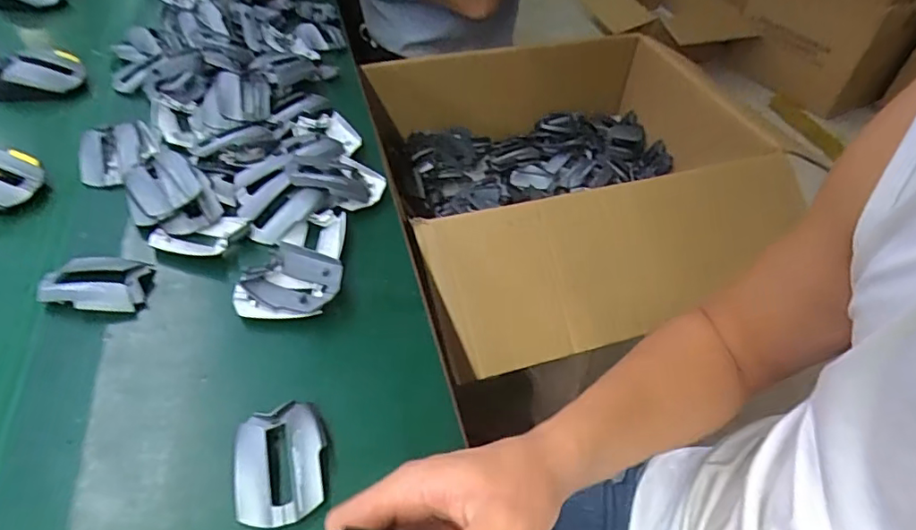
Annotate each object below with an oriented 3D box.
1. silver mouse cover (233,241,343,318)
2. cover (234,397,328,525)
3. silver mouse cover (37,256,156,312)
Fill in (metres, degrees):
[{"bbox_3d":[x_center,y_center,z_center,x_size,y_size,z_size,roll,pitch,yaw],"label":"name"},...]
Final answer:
[{"bbox_3d":[-0.139,0.018,0.456,0.077,0.027,0.069,20,50,14],"label":"silver mouse cover"},{"bbox_3d":[-0.116,0.128,0.358,0.056,0.012,0.076,-8,49,-11],"label":"cover"},{"bbox_3d":[-0.295,0.016,0.447,0.079,0.020,0.057,5,48,1],"label":"silver mouse cover"}]

